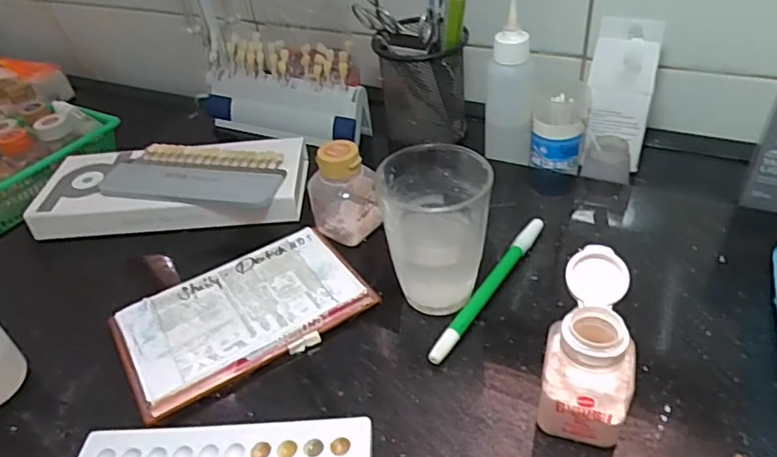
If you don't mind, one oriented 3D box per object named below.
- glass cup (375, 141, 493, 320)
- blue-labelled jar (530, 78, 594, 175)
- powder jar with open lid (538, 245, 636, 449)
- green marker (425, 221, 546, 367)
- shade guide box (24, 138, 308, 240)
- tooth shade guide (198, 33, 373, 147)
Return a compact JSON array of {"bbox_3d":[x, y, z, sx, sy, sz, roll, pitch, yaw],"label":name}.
[{"bbox_3d":[0.031,0.001,0.358,0.063,0.088,0.062,-4,39,3],"label":"glass cup"},{"bbox_3d":[0.147,-0.086,0.488,0.044,0.062,0.046,12,43,21],"label":"blue-labelled jar"},{"bbox_3d":[0.103,0.062,0.289,0.041,0.076,0.066,8,41,16],"label":"powder jar with open lid"},{"bbox_3d":[0.068,0.038,0.375,0.010,0.011,0.144,22,47,30],"label":"green marker"},{"bbox_3d":[-0.178,-0.039,0.475,0.216,0.026,0.091,-6,39,1],"label":"shade guide box"},{"bbox_3d":[-0.108,-0.134,0.556,0.181,0.081,0.047,12,43,21],"label":"tooth shade guide"}]

